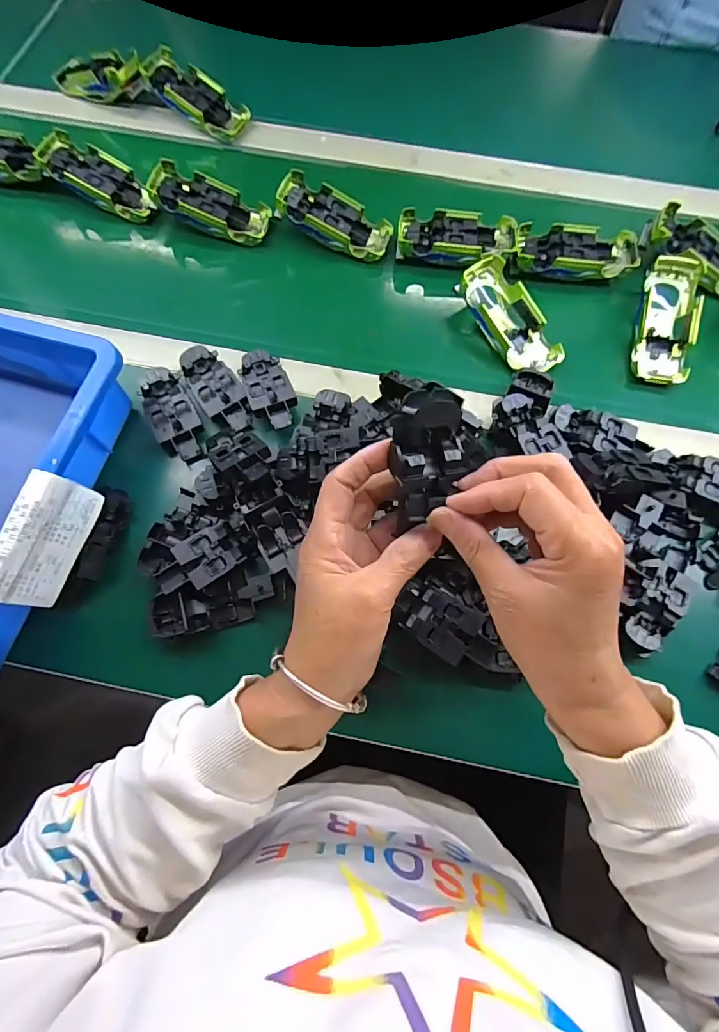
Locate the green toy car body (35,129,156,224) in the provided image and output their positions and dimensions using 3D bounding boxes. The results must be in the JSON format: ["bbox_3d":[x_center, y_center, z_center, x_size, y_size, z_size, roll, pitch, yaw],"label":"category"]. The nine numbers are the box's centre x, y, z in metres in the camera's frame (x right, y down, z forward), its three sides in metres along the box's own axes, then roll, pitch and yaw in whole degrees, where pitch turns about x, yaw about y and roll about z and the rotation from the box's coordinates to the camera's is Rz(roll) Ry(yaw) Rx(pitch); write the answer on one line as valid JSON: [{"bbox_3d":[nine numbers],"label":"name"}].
[{"bbox_3d":[-0.308,-0.397,0.526,0.132,0.026,0.056,29,72,-7],"label":"green toy car body"}]

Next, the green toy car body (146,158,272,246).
[{"bbox_3d":[-0.175,-0.362,0.518,0.139,0.027,0.060,20,71,-10],"label":"green toy car body"}]

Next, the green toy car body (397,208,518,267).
[{"bbox_3d":[0.110,-0.312,0.510,0.131,0.034,0.058,8,71,1],"label":"green toy car body"}]

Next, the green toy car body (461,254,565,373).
[{"bbox_3d":[0.157,-0.208,0.474,0.056,0.031,0.131,-34,89,-12],"label":"green toy car body"}]

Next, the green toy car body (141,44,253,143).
[{"bbox_3d":[-0.208,-0.532,0.568,0.137,0.028,0.059,35,73,-7],"label":"green toy car body"}]

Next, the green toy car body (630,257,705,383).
[{"bbox_3d":[0.324,-0.204,0.474,0.054,0.033,0.131,11,86,2],"label":"green toy car body"}]

